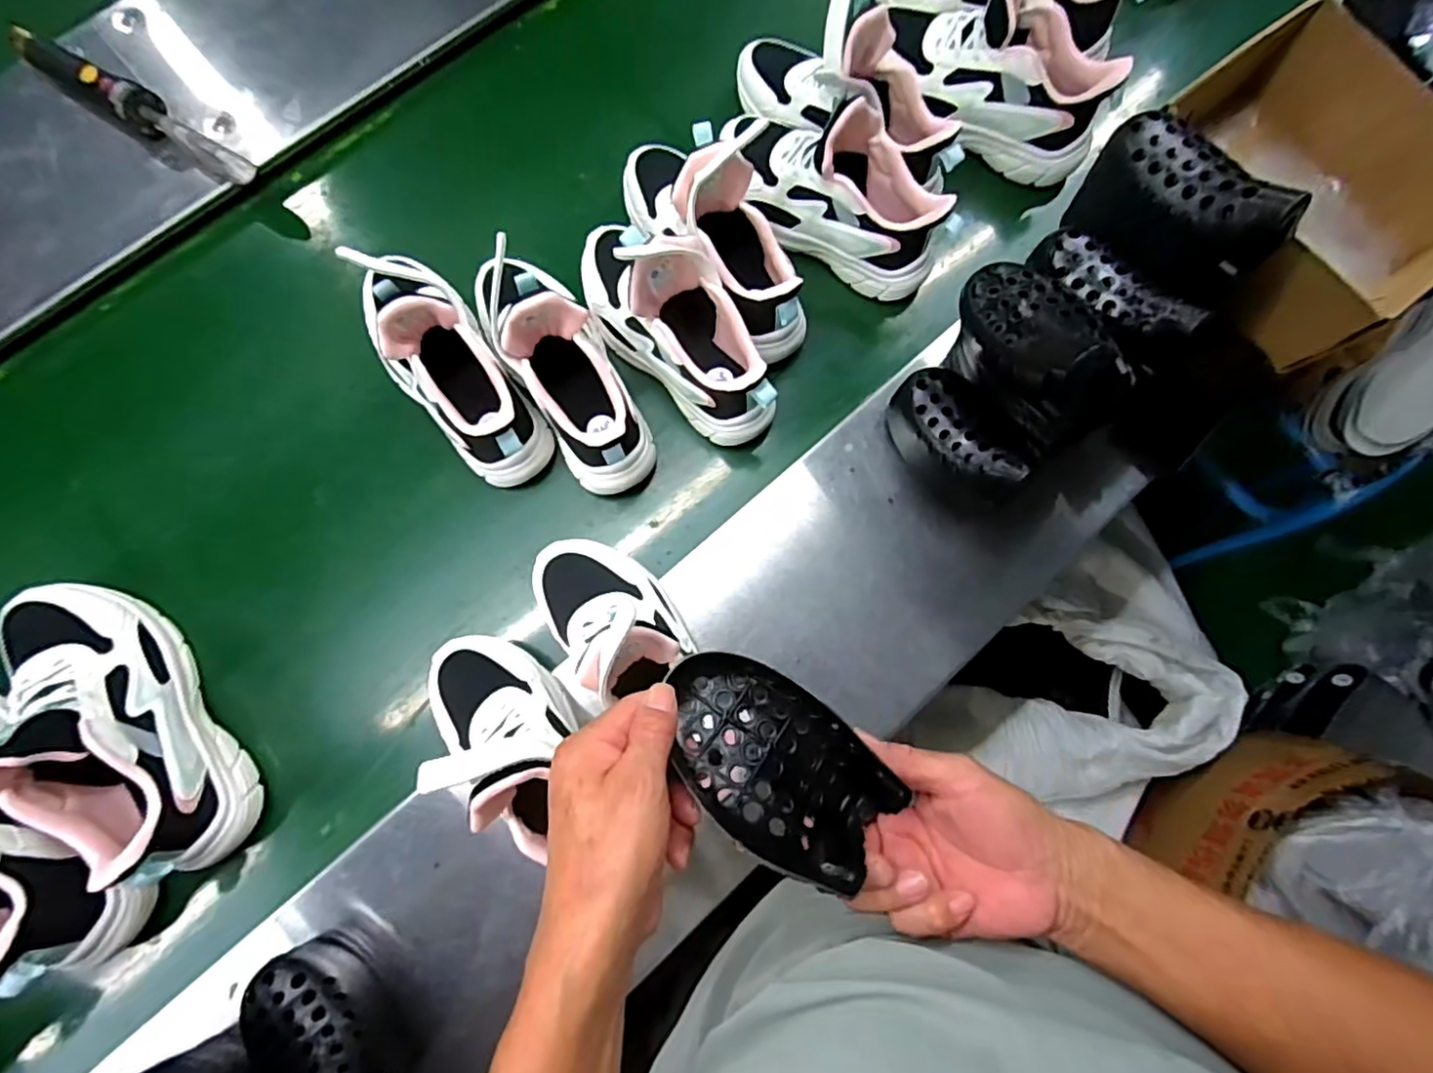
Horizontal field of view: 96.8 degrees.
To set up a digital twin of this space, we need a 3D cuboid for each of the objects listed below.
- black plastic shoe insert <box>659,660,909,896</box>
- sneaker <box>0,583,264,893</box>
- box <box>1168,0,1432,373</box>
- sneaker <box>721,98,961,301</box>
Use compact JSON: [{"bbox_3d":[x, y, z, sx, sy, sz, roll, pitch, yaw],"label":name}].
[{"bbox_3d":[0.030,0.125,0.355,0.137,0.052,0.079,35,81,4],"label":"black plastic shoe insert"},{"bbox_3d":[-0.474,0.146,0.496,0.088,0.138,0.261,-38,83,-7],"label":"sneaker"},{"bbox_3d":[0.549,-0.327,0.604,0.229,0.109,0.259,-38,83,-7],"label":"box"},{"bbox_3d":[0.111,-0.328,0.595,0.231,0.117,0.089,34,81,4],"label":"sneaker"}]

